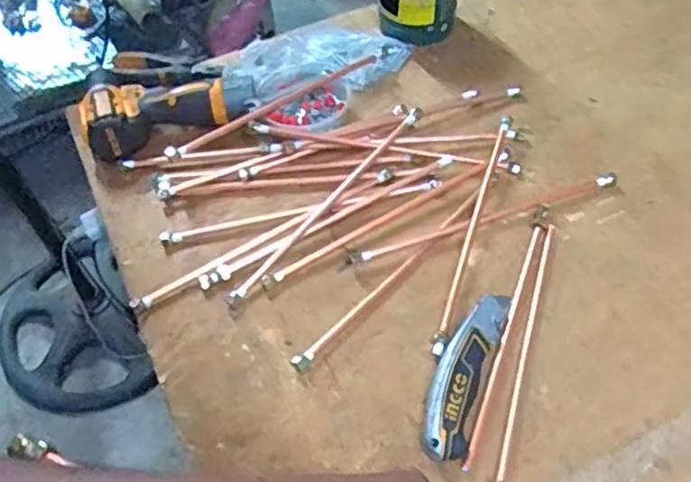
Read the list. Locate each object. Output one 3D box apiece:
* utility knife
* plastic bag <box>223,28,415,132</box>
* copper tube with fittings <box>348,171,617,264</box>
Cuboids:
[{"bbox_3d":[0.107,0.114,0.589,0.044,0.023,0.171,16,57,16],"label":"utility knife"},{"bbox_3d":[-0.048,-0.228,0.843,0.180,0.045,0.227,27,61,23],"label":"plastic bag"},{"bbox_3d":[0.148,-0.023,0.689,0.298,0.009,0.016,-18,54,-7],"label":"copper tube with fittings"}]

